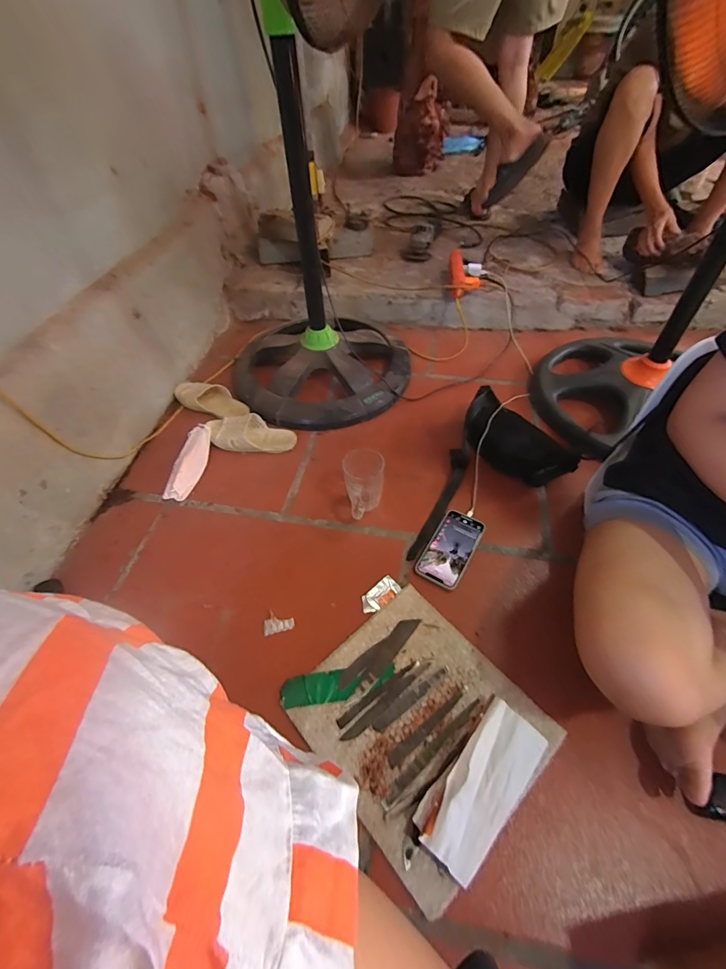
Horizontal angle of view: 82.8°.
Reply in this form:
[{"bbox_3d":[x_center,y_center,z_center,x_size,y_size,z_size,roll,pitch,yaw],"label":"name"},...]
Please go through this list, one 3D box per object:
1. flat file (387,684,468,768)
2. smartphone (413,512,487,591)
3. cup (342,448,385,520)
[{"bbox_3d":[0.097,0.344,0.590,0.150,0.004,0.018,-31,56,-20],"label":"flat file"},{"bbox_3d":[0.164,0.117,0.766,0.080,0.007,0.156,26,57,22],"label":"smartphone"},{"bbox_3d":[0.006,0.004,0.805,0.076,0.119,0.088,-11,51,-6],"label":"cup"}]

